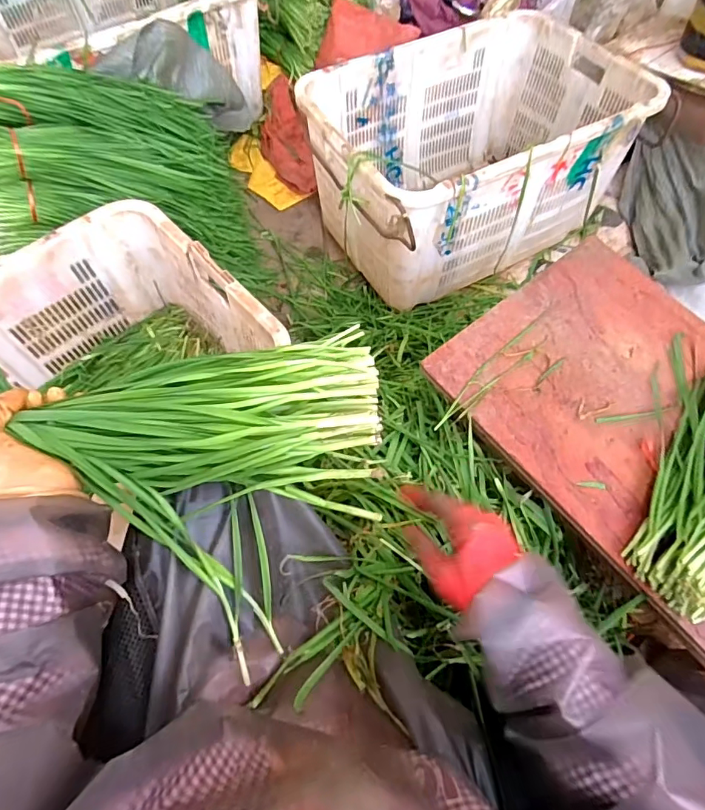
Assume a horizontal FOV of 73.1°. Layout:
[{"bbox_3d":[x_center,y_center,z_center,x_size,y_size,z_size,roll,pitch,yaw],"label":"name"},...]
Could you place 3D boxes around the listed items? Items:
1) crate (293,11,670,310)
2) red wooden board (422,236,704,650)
[{"bbox_3d":[0.263,-0.581,1.131,0.709,0.366,0.474,-30,70,-16],"label":"crate"},{"bbox_3d":[0.424,0.052,0.611,0.390,0.039,0.591,-37,72,-18],"label":"red wooden board"}]

